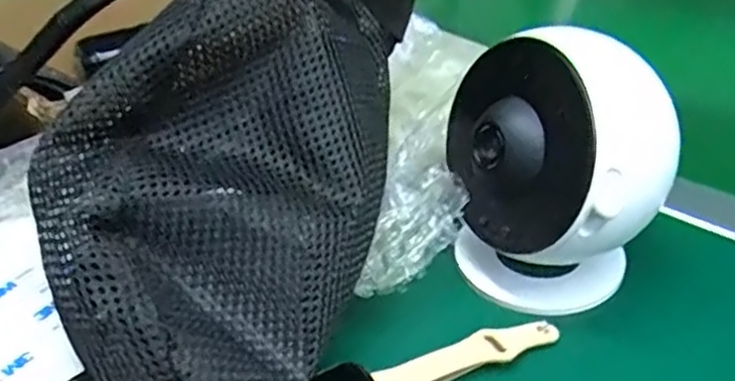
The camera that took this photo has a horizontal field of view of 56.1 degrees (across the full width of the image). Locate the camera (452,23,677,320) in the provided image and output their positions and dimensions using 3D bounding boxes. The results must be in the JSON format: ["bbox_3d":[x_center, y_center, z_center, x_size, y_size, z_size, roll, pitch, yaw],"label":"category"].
[{"bbox_3d":[0.087,-0.005,0.319,0.098,0.121,0.084,1,34,8],"label":"camera"}]

